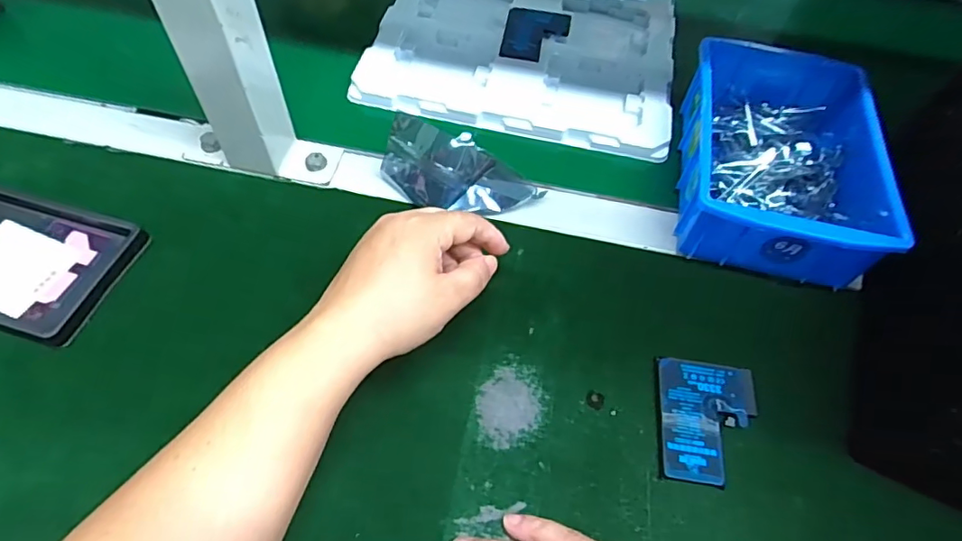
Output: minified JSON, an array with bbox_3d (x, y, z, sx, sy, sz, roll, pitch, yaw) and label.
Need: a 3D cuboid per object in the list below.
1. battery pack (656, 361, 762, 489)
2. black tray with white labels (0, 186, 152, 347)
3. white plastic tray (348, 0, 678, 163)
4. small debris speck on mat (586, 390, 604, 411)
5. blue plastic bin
[{"bbox_3d":[0.139,0.092,0.333,0.059,0.008,0.076,10,57,2],"label":"battery pack"},{"bbox_3d":[-0.318,-0.013,0.364,0.160,0.015,0.095,16,57,6],"label":"black tray with white labels"},{"bbox_3d":[0.054,-0.253,0.544,0.274,0.016,0.319,12,57,3],"label":"white plastic tray"},{"bbox_3d":[0.071,0.080,0.339,0.011,0.004,0.012,2,57,-3],"label":"small debris speck on mat"},{"bbox_3d":[0.225,-0.089,0.419,0.129,0.069,0.203,14,57,4],"label":"blue plastic bin"}]

